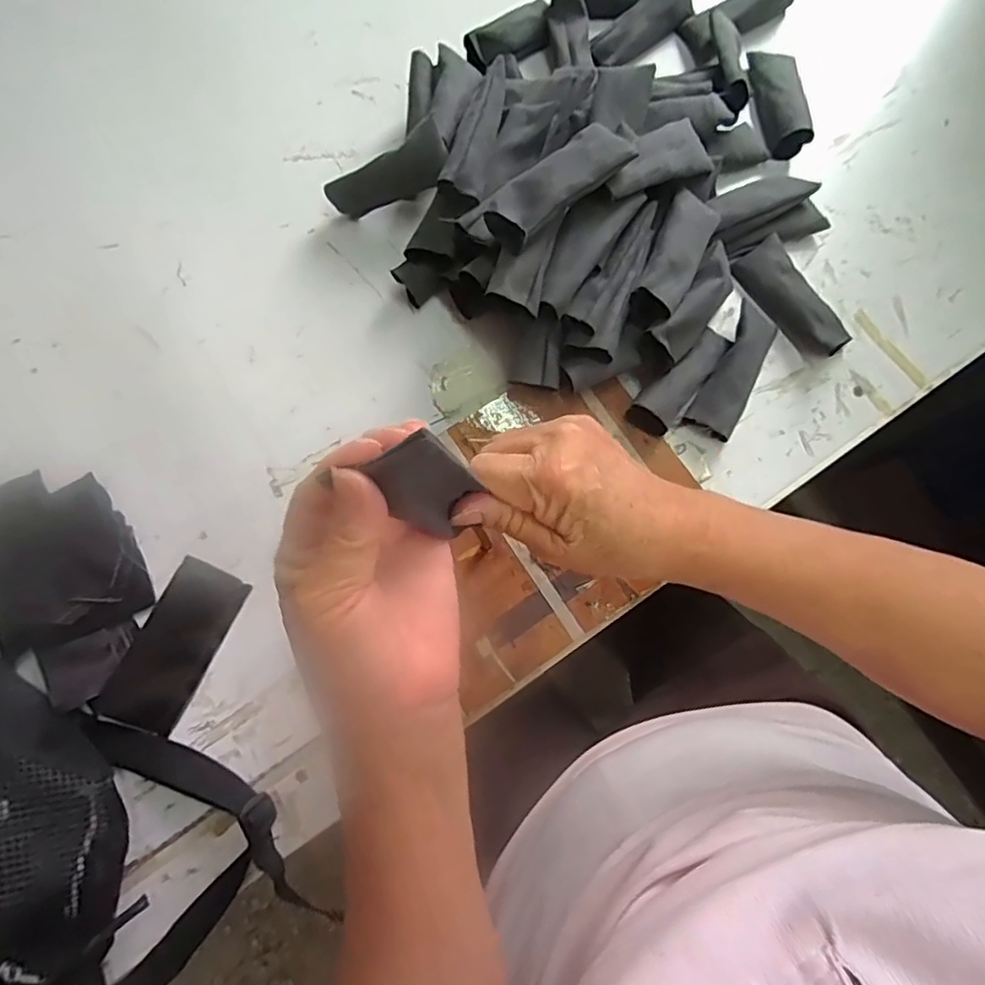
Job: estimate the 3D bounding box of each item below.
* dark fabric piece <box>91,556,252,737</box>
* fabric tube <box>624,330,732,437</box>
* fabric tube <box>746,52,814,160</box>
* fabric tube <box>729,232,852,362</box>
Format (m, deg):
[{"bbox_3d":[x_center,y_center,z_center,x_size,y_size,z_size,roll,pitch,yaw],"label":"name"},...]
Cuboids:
[{"bbox_3d":[-0.223,0.107,0.411,0.053,0.006,0.113,24,78,7],"label":"dark fabric piece"},{"bbox_3d":[0.144,-0.086,0.431,0.030,0.025,0.103,43,81,10],"label":"fabric tube"},{"bbox_3d":[0.243,-0.333,0.492,0.037,0.027,0.100,-4,77,0],"label":"fabric tube"},{"bbox_3d":[0.229,-0.148,0.454,0.039,0.024,0.102,-27,78,-5],"label":"fabric tube"}]

